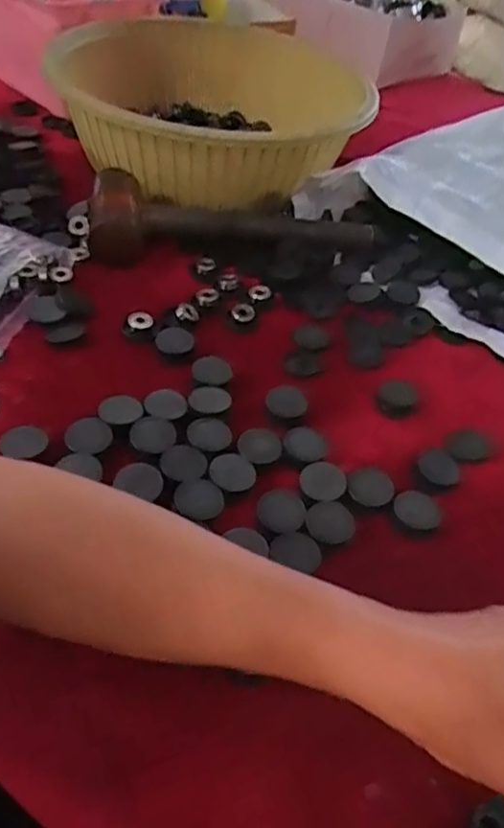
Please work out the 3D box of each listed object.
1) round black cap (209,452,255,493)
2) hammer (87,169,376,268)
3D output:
[{"bbox_3d":[-0.014,0.042,0.455,0.032,0.005,0.031,5,44,-5],"label":"round black cap"},{"bbox_3d":[-0.020,-0.213,0.670,0.299,0.053,0.089,-7,48,-10],"label":"hammer"}]

